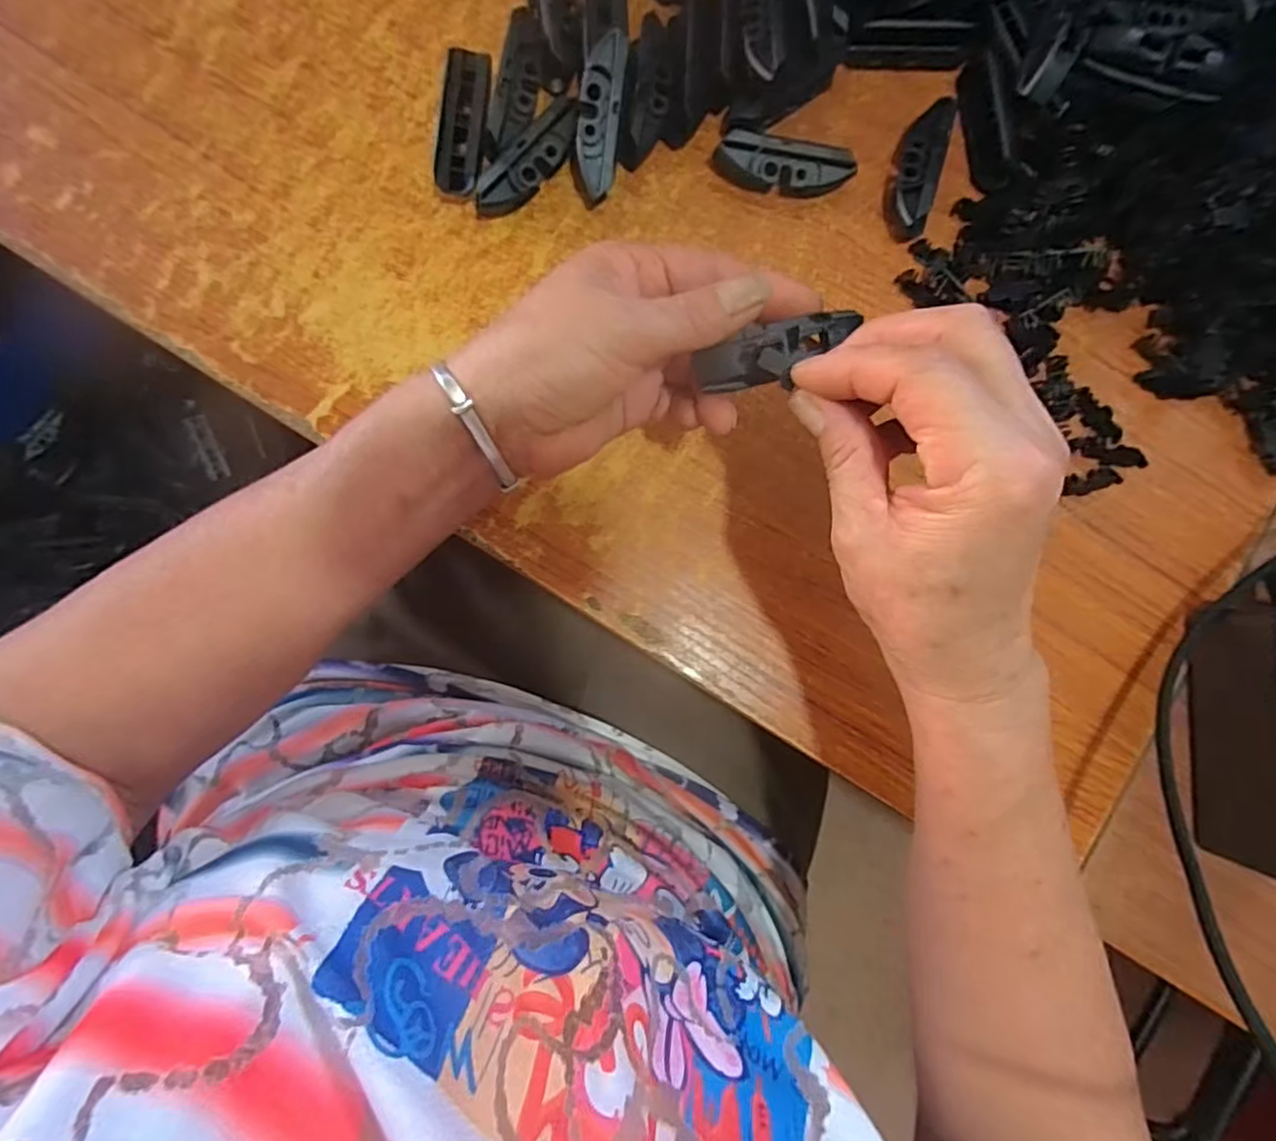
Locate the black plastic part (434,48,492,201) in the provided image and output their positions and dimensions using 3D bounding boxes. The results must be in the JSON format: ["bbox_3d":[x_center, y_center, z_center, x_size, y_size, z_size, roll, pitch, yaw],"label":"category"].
[{"bbox_3d":[-0.086,-0.221,0.329,0.022,0.019,0.069,6,88,-4],"label":"black plastic part"}]

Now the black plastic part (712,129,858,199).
[{"bbox_3d":[0.075,-0.208,0.341,0.069,0.024,0.016,12,87,-4],"label":"black plastic part"}]

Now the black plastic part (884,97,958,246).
[{"bbox_3d":[0.148,-0.209,0.343,0.023,0.023,0.065,15,87,-3],"label":"black plastic part"}]

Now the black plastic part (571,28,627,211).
[{"bbox_3d":[-0.019,-0.222,0.324,0.022,0.018,0.072,8,106,-4],"label":"black plastic part"}]

